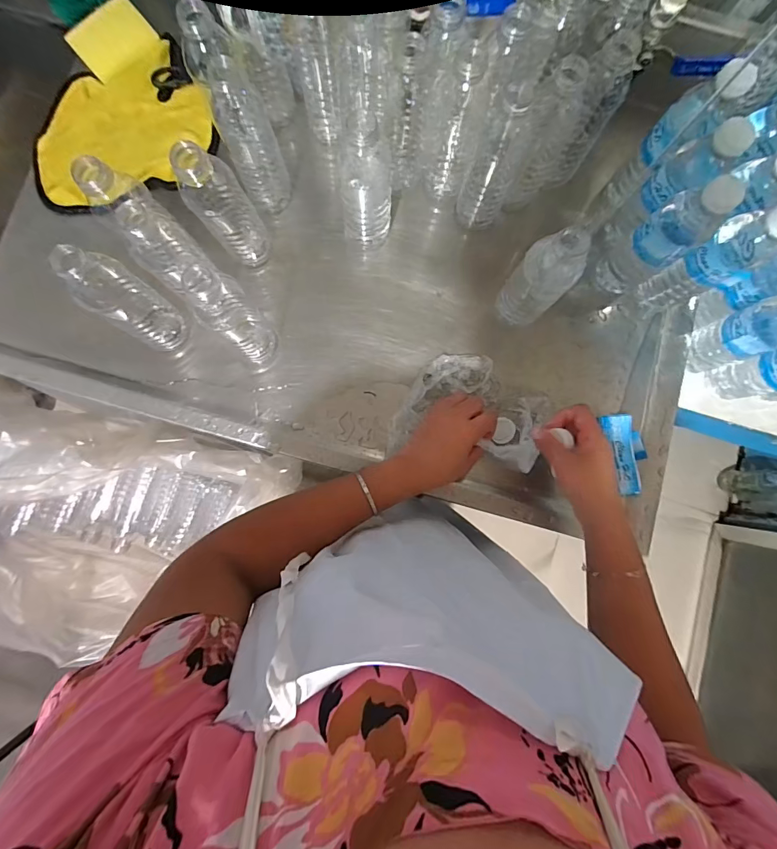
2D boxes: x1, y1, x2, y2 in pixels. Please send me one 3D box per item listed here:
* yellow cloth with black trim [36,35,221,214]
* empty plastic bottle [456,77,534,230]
[{"bbox_3d":[-0.358,-0.396,0.528,0.240,0.024,0.185,-19,85,-4],"label":"yellow cloth with black trim"},{"bbox_3d":[0.123,-0.302,0.470,0.061,0.157,0.066,17,62,0],"label":"empty plastic bottle"}]

